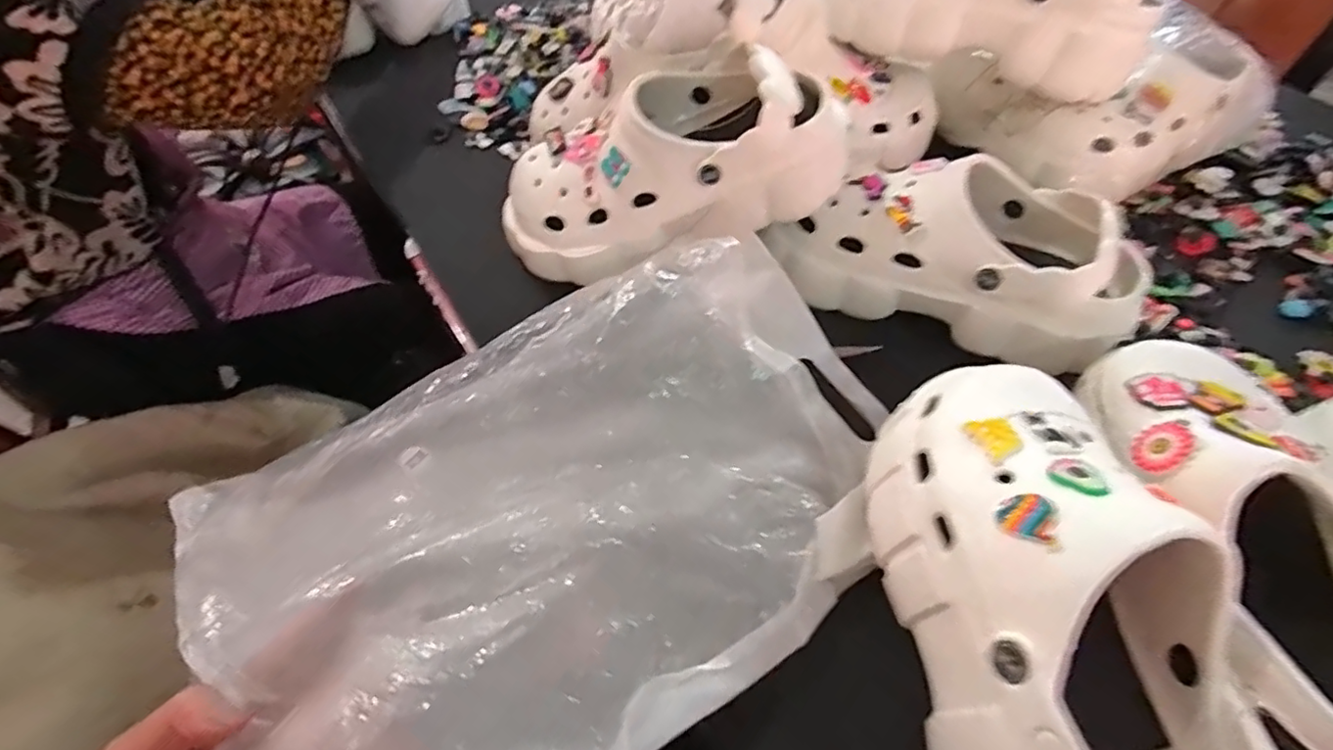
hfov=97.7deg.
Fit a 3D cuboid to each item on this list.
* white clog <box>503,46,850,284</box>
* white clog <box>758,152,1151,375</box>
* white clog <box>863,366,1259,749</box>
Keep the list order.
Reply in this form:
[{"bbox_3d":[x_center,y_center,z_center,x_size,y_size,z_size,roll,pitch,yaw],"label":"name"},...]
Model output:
[{"bbox_3d":[-0.006,-0.156,0.439,0.272,0.105,0.111,-12,50,16],"label":"white clog"},{"bbox_3d":[0.204,-0.094,0.427,0.248,0.090,0.112,26,56,18],"label":"white clog"},{"bbox_3d":[0.170,0.095,0.261,0.104,0.091,0.226,-3,52,-3],"label":"white clog"}]

